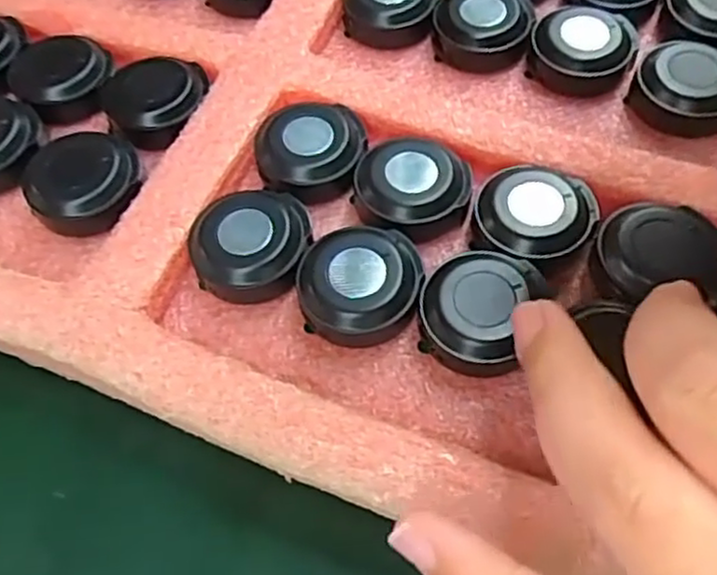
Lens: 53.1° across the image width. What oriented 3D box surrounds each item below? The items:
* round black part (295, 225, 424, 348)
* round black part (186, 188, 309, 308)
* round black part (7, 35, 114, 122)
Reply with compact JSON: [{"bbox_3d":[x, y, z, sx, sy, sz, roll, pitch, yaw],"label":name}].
[{"bbox_3d":[0.000,-0.001,0.177,0.029,0.013,0.029,-1,63,1],"label":"round black part"},{"bbox_3d":[-0.027,-0.010,0.183,0.030,0.011,0.032,-1,63,1],"label":"round black part"},{"bbox_3d":[-0.090,-0.065,0.217,0.029,0.010,0.029,-1,61,2],"label":"round black part"}]

